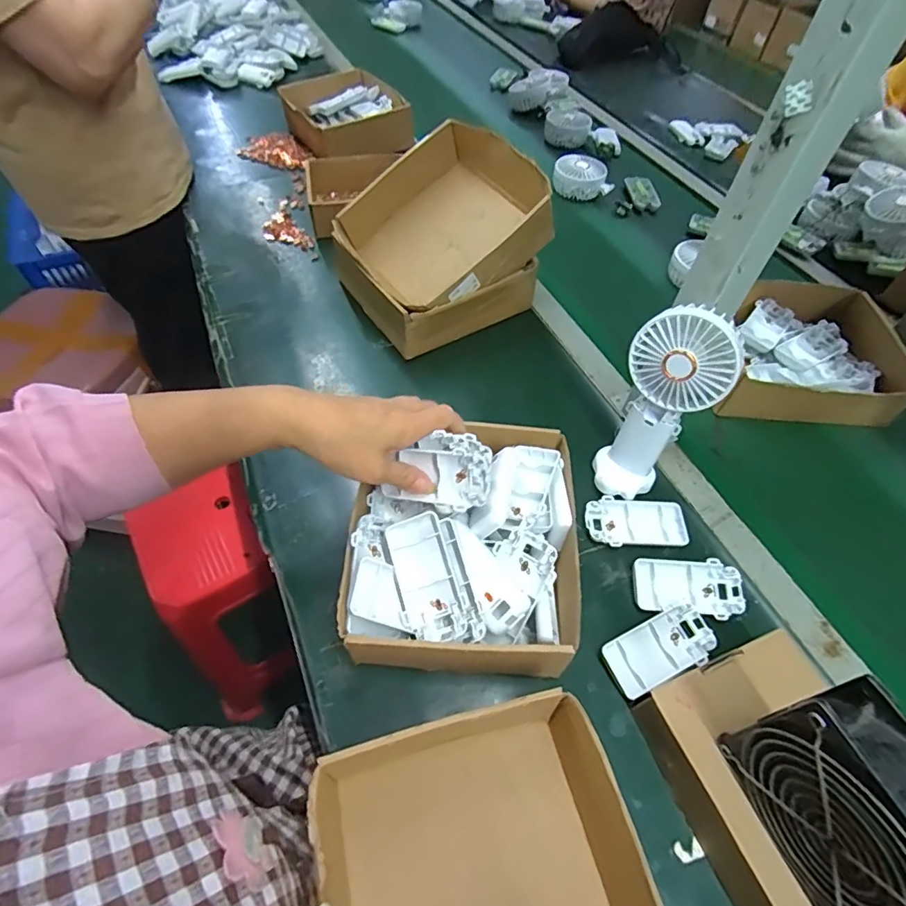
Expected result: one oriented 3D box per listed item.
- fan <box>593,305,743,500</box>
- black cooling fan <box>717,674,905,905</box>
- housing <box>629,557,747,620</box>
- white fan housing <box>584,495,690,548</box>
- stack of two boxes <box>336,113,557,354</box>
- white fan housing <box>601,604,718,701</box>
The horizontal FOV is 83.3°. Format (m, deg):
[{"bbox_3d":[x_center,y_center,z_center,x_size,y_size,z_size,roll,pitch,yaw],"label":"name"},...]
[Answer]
[{"bbox_3d":[0.183,-0.034,0.468,0.085,0.183,0.081,29,59,17],"label":"fan"},{"bbox_3d":[0.223,0.199,0.277,0.047,0.109,0.118,-18,58,-14],"label":"black cooling fan"},{"bbox_3d":[0.214,0.123,0.464,0.095,0.017,0.050,5,55,1],"label":"housing"},{"bbox_3d":[0.179,0.069,0.501,0.098,0.012,0.050,-1,55,-4],"label":"white fan housing"},{"bbox_3d":[-0.014,-0.269,0.653,0.224,0.169,0.200,-26,60,-19],"label":"stack of two boxes"},{"bbox_3d":[0.174,0.165,0.429,0.097,0.016,0.047,-18,58,-15],"label":"white fan housing"}]

